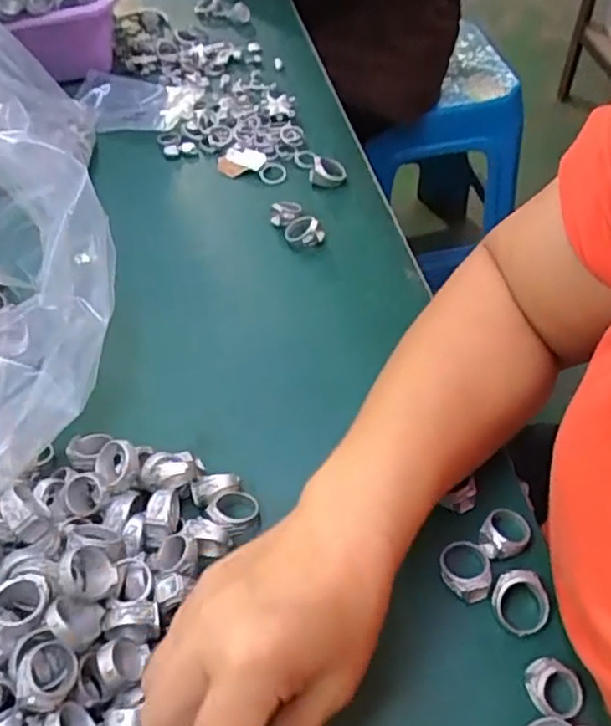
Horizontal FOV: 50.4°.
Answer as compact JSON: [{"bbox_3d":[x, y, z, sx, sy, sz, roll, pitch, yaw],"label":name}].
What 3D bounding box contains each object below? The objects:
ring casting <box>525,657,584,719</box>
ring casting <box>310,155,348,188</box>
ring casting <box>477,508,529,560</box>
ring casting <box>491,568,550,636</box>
[{"bbox_3d":[0.116,0.152,0.301,0.026,0.010,0.024,-2,54,2],"label":"ring casting"},{"bbox_3d":[0.018,-0.160,0.539,0.030,0.022,0.020,-6,54,-1],"label":"ring casting"},{"bbox_3d":[0.106,0.090,0.347,0.028,0.010,0.023,-38,60,-22],"label":"ring casting"},{"bbox_3d":[0.107,0.118,0.324,0.026,0.014,0.029,-26,56,-15],"label":"ring casting"}]

